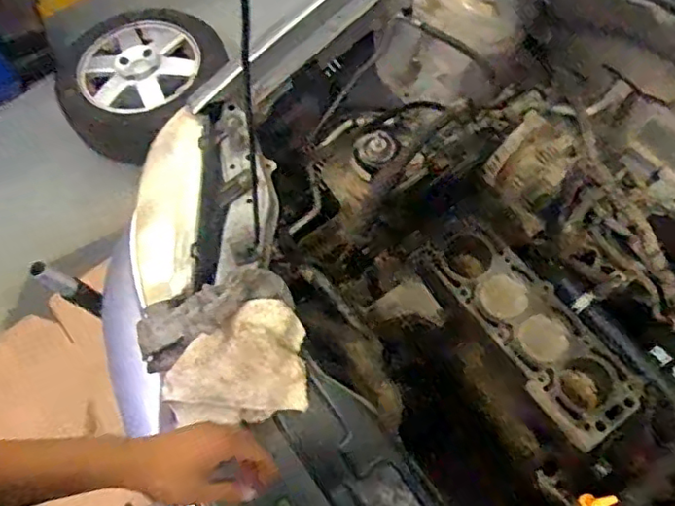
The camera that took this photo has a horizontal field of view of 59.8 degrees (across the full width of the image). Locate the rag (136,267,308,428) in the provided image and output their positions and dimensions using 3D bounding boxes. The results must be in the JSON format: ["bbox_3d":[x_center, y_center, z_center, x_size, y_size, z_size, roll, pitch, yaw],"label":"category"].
[{"bbox_3d":[-0.161,0.141,0.790,0.229,0.082,0.211,-10,63,-3],"label":"rag"}]

